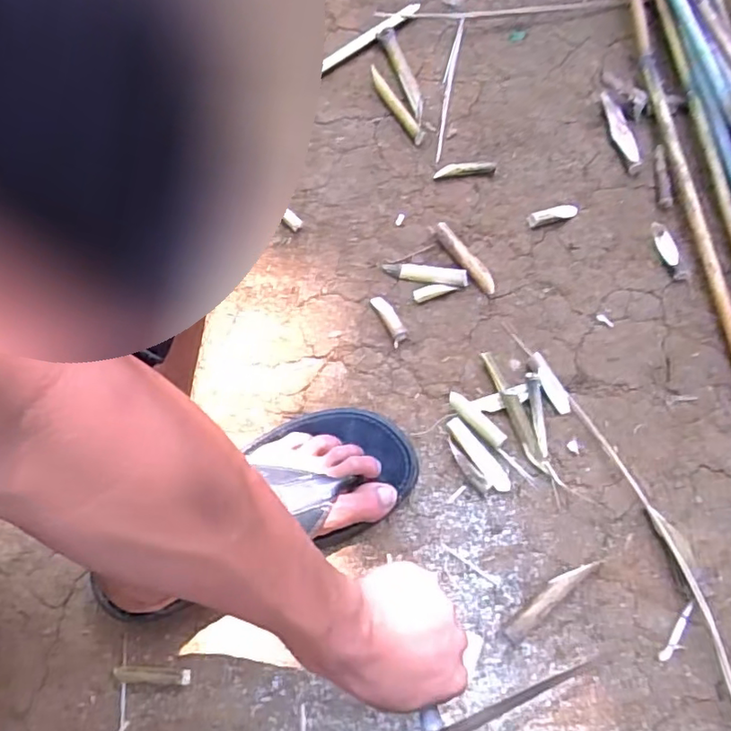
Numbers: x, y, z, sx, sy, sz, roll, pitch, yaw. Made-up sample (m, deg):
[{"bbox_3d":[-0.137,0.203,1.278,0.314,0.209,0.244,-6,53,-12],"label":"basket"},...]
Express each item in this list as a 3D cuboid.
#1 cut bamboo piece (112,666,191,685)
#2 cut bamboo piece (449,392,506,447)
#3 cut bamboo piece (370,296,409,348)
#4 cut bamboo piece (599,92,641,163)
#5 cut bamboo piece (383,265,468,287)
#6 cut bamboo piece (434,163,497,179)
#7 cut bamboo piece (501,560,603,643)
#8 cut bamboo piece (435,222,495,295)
[{"bbox_3d":[-0.173,0.252,0.481,0.062,0.009,0.012,1,70,3],"label":"cut bamboo piece"},{"bbox_3d":[0.099,0.049,0.537,0.063,0.008,0.015,43,77,16],"label":"cut bamboo piece"},{"bbox_3d":[0.023,-0.045,0.570,0.016,0.010,0.054,-25,70,-7],"label":"cut bamboo piece"},{"bbox_3d":[0.275,-0.254,0.636,0.018,0.015,0.086,-16,70,-3],"label":"cut bamboo piece"},{"bbox_3d":[0.059,-0.091,0.590,0.083,0.008,0.019,10,70,6],"label":"cut bamboo piece"},{"bbox_3d":[0.106,-0.208,0.635,0.065,0.008,0.017,-2,69,2],"label":"cut bamboo piece"},{"bbox_3d":[0.150,0.186,0.480,0.096,0.016,0.017,-38,72,-11],"label":"cut bamboo piece"},{"bbox_3d":[0.098,-0.105,0.588,0.015,0.019,0.089,-34,72,-9],"label":"cut bamboo piece"}]

